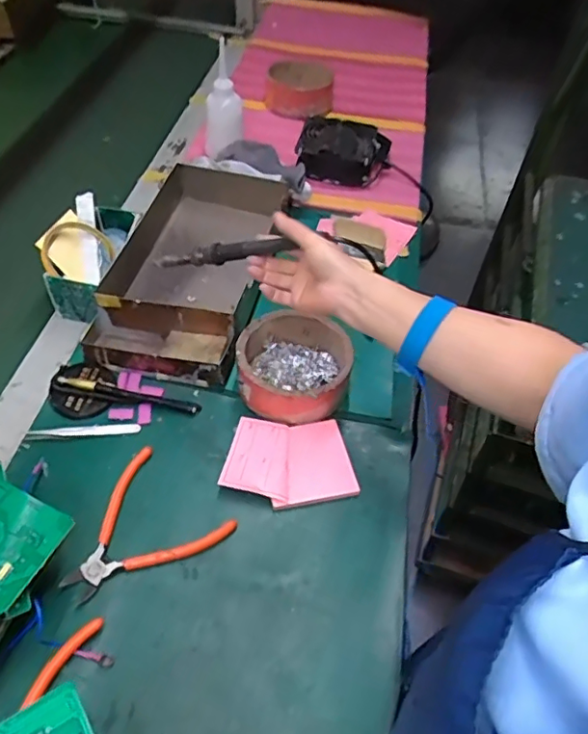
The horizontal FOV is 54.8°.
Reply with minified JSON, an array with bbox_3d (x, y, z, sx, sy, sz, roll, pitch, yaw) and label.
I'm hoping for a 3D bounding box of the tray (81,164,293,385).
[{"bbox_3d":[-0.127,-0.129,0.710,0.167,0.068,0.323,11,51,5],"label":"tray"}]

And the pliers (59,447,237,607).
[{"bbox_3d":[-0.144,0.151,0.514,0.121,0.015,0.134,35,56,22],"label":"pliers"}]

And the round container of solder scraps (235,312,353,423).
[{"bbox_3d":[-0.001,0.001,0.624,0.119,0.058,0.119,2,50,-3],"label":"round container of solder scraps"}]

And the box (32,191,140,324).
[{"bbox_3d":[-0.246,-0.133,0.693,0.079,0.087,0.144,10,51,4],"label":"box"}]

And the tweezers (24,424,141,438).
[{"bbox_3d":[-0.216,0.066,0.584,0.111,0.004,0.013,-4,51,-8],"label":"tweezers"}]

